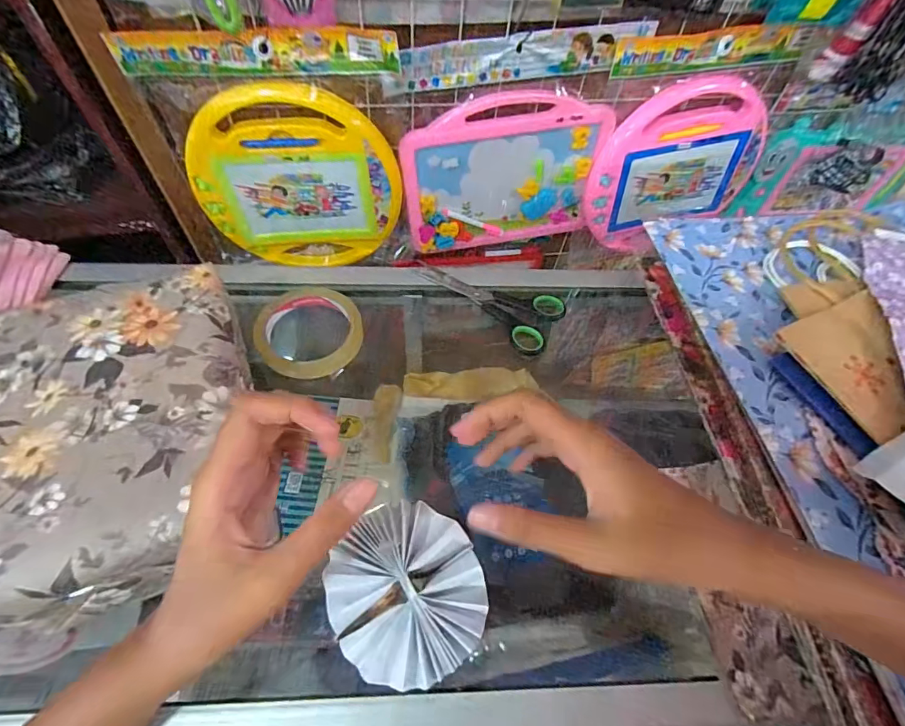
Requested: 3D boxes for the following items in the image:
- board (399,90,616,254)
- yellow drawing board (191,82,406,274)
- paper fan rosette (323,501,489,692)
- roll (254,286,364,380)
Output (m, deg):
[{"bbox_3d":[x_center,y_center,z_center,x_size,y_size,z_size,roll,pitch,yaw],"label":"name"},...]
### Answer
[{"bbox_3d":[0.075,-0.280,0.680,0.290,0.233,0.024,-7,57,-7],"label":"board"},{"bbox_3d":[-0.220,-0.248,0.644,0.282,0.258,0.039,-4,57,-6],"label":"yellow drawing board"},{"bbox_3d":[-0.030,0.147,0.290,0.097,0.021,0.102,1,57,-2],"label":"paper fan rosette"},{"bbox_3d":[-0.133,-0.030,0.414,0.093,0.022,0.092,1,57,-2],"label":"roll"}]

